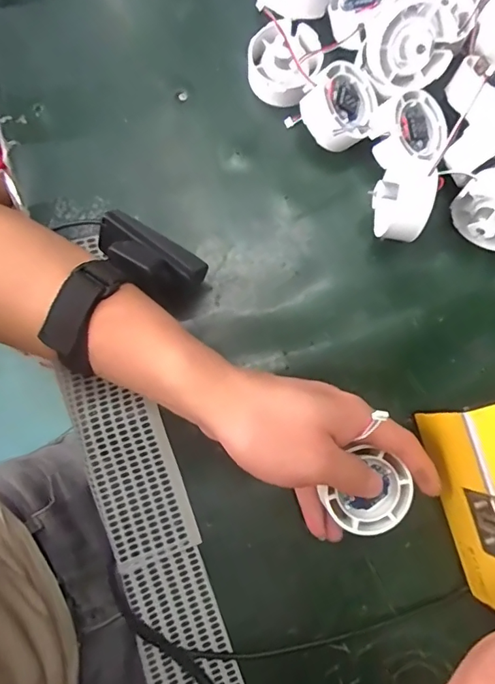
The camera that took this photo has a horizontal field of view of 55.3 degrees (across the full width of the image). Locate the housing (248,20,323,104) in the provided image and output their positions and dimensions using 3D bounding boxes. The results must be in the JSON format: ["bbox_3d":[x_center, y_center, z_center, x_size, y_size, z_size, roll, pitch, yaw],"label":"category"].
[{"bbox_3d":[0.028,-0.210,0.359,0.054,0.031,0.064,8,80,0],"label":"housing"}]

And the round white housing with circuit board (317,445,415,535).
[{"bbox_3d":[0.075,0.093,0.285,0.047,0.015,0.049,0,80,-1],"label":"round white housing with circuit board"}]

